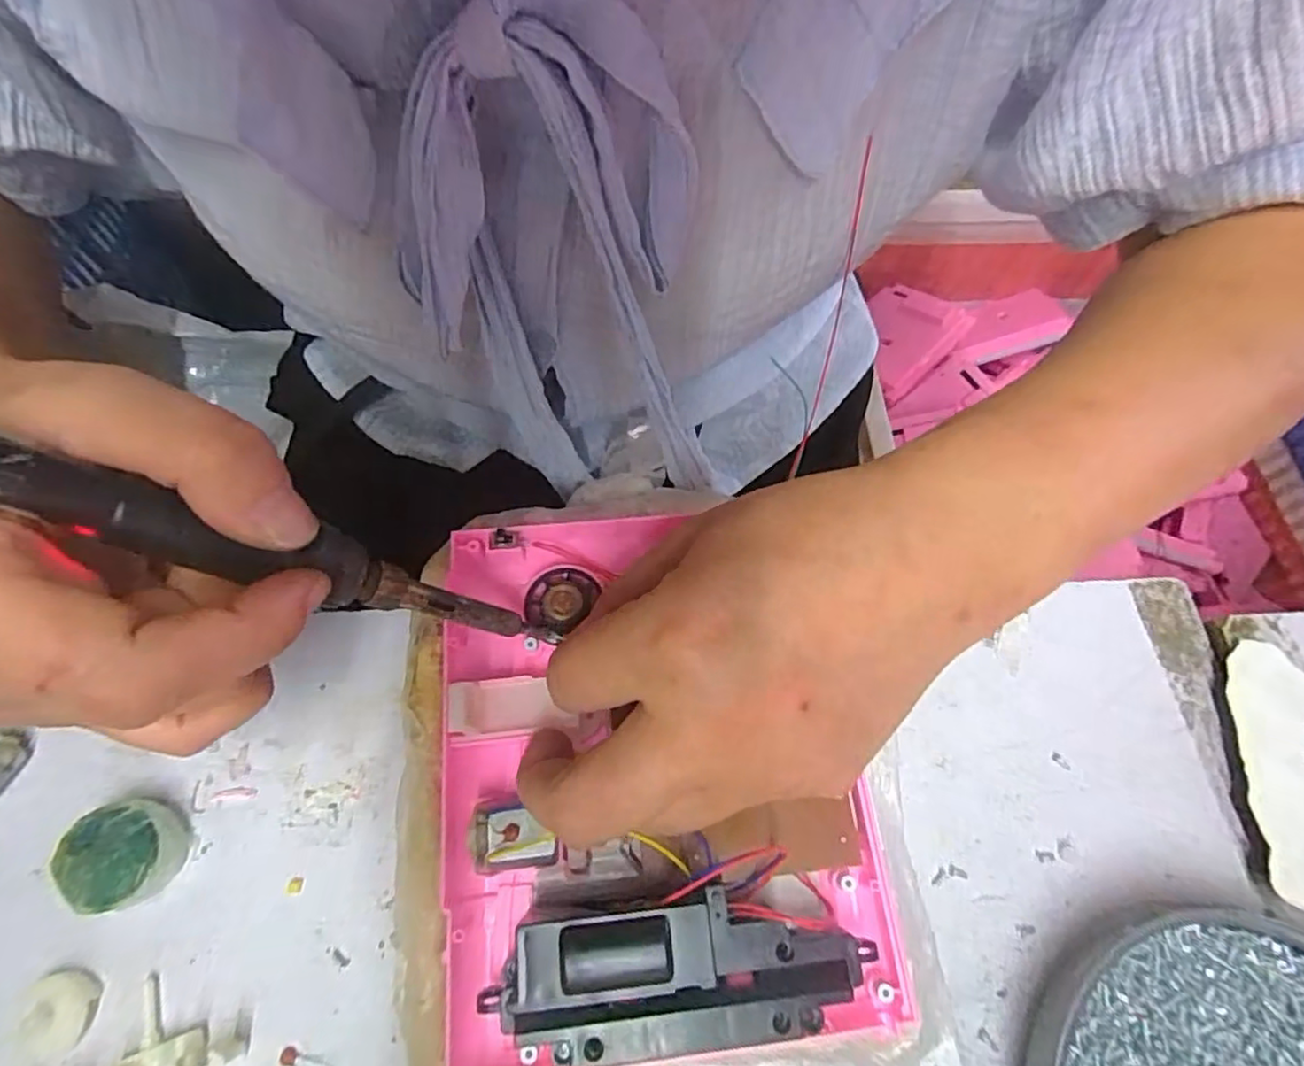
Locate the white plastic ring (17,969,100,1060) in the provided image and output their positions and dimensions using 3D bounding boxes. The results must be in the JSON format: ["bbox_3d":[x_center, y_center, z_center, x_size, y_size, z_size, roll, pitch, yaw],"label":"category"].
[{"bbox_3d":[-0.188,0.153,0.204,0.021,0.004,0.023,1,65,-2],"label":"white plastic ring"}]

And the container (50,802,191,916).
[{"bbox_3d":[-0.178,0.109,0.217,0.031,0.018,0.030,1,65,-2],"label":"container"}]

